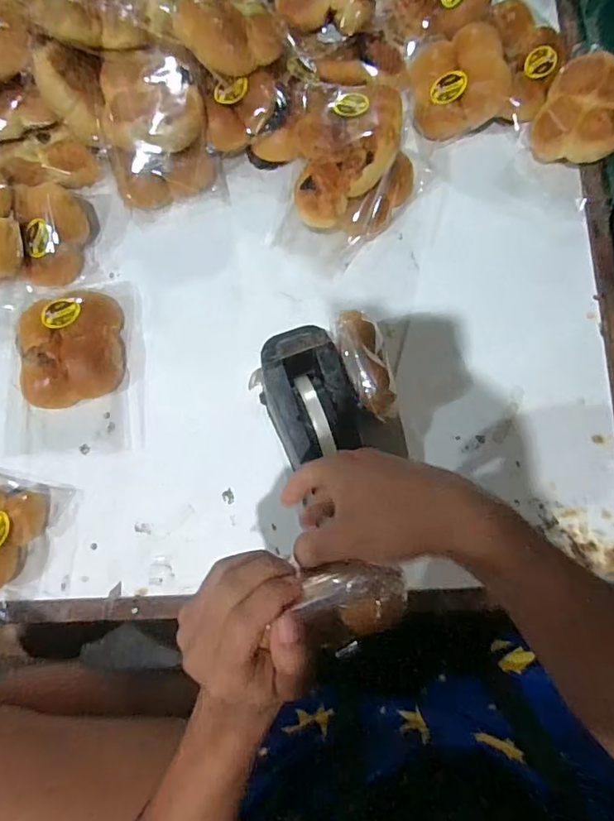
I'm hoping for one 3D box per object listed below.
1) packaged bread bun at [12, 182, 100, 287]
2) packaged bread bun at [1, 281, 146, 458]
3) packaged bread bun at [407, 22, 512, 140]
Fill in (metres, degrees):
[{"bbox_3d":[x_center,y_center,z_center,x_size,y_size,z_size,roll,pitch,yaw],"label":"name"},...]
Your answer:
[{"bbox_3d":[-0.279,-0.196,0.558,0.066,0.067,0.105,-4,81,-2],"label":"packaged bread bun"},{"bbox_3d":[-0.251,-0.052,0.535,0.140,0.040,0.192,-1,81,-1],"label":"packaged bread bun"},{"bbox_3d":[0.173,-0.373,0.569,0.102,0.048,0.102,5,108,15],"label":"packaged bread bun"}]

